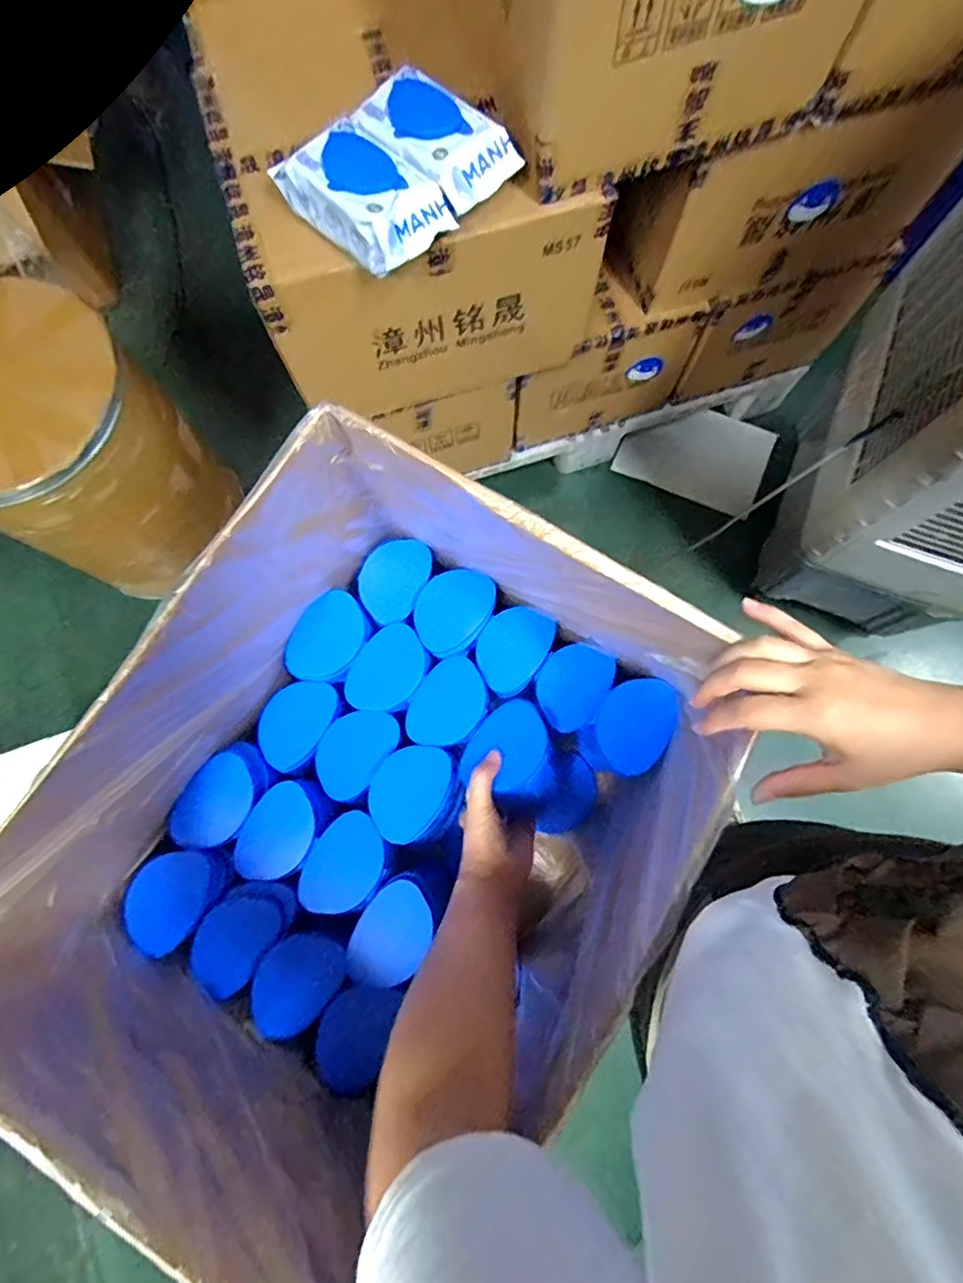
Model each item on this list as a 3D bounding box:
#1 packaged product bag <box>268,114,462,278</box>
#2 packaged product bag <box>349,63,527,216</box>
[{"bbox_3d":[-0.139,-0.530,0.666,0.192,0.059,0.109,42,82,9],"label":"packaged product bag"},{"bbox_3d":[-0.055,-0.603,0.676,0.180,0.040,0.114,39,81,9],"label":"packaged product bag"}]

